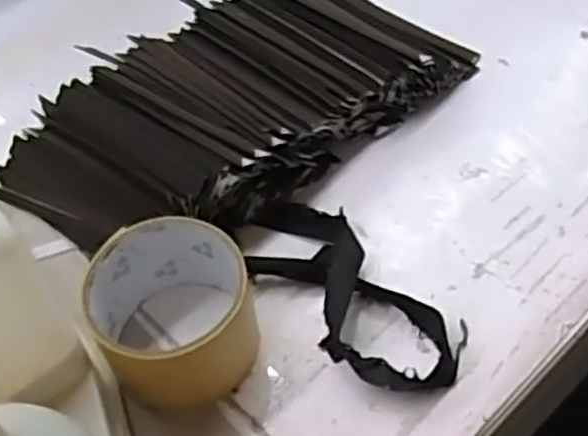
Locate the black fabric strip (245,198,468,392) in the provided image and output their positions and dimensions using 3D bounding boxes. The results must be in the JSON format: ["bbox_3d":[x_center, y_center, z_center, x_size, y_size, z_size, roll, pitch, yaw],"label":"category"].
[{"bbox_3d":[0.028,0.039,0.433,0.064,0.018,0.153,-38,61,-22],"label":"black fabric strip"}]

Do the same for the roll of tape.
[{"bbox_3d":[-0.065,0.050,0.407,0.083,0.059,0.083,-1,54,2],"label":"roll of tape"}]

